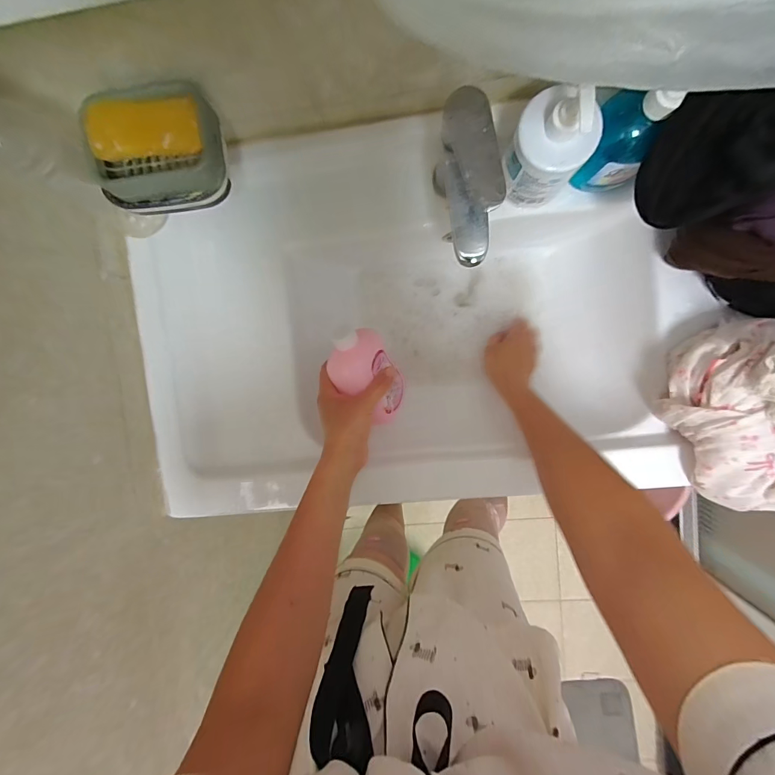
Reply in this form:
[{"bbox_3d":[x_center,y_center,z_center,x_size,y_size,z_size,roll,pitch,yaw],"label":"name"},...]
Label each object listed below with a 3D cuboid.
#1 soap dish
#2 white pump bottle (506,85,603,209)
[{"bbox_3d":[-0.232,-0.249,0.376,0.121,0.060,0.111,0,94,4],"label":"soap dish"},{"bbox_3d":[0.169,-0.253,0.386,0.073,0.131,0.070,0,94,4],"label":"white pump bottle"}]

